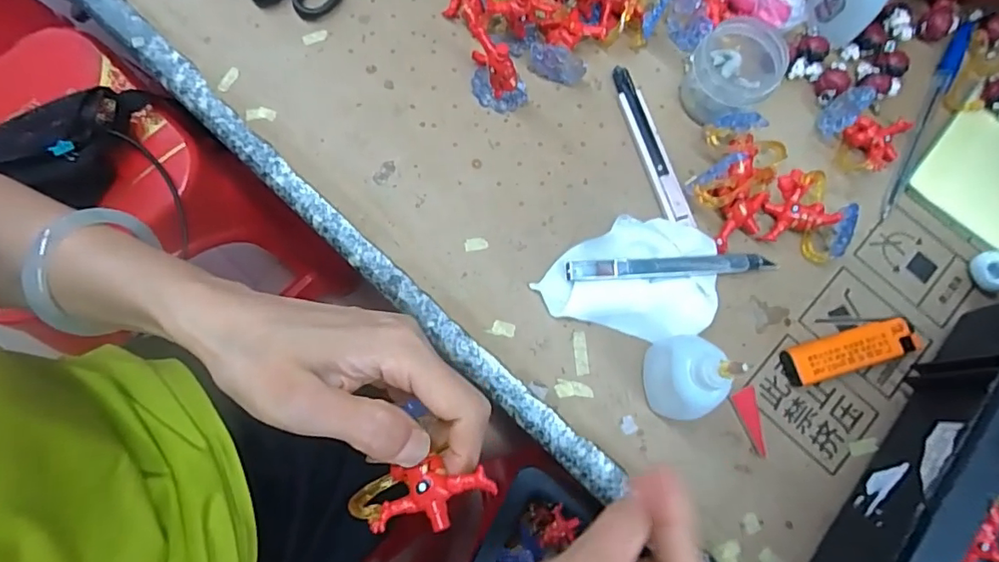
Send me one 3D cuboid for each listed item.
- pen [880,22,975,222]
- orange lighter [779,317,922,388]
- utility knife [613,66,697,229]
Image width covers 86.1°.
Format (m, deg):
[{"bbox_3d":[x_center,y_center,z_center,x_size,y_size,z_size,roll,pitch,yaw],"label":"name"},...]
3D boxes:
[{"bbox_3d":[0.292,-0.112,0.365,0.013,0.008,0.163,30,78,5],"label":"pen"},{"bbox_3d":[0.215,0.043,0.325,0.082,0.013,0.023,-15,78,-5],"label":"orange lighter"},{"bbox_3d":[0.100,-0.090,0.352,0.017,0.012,0.118,-15,78,-5],"label":"utility knife"}]

